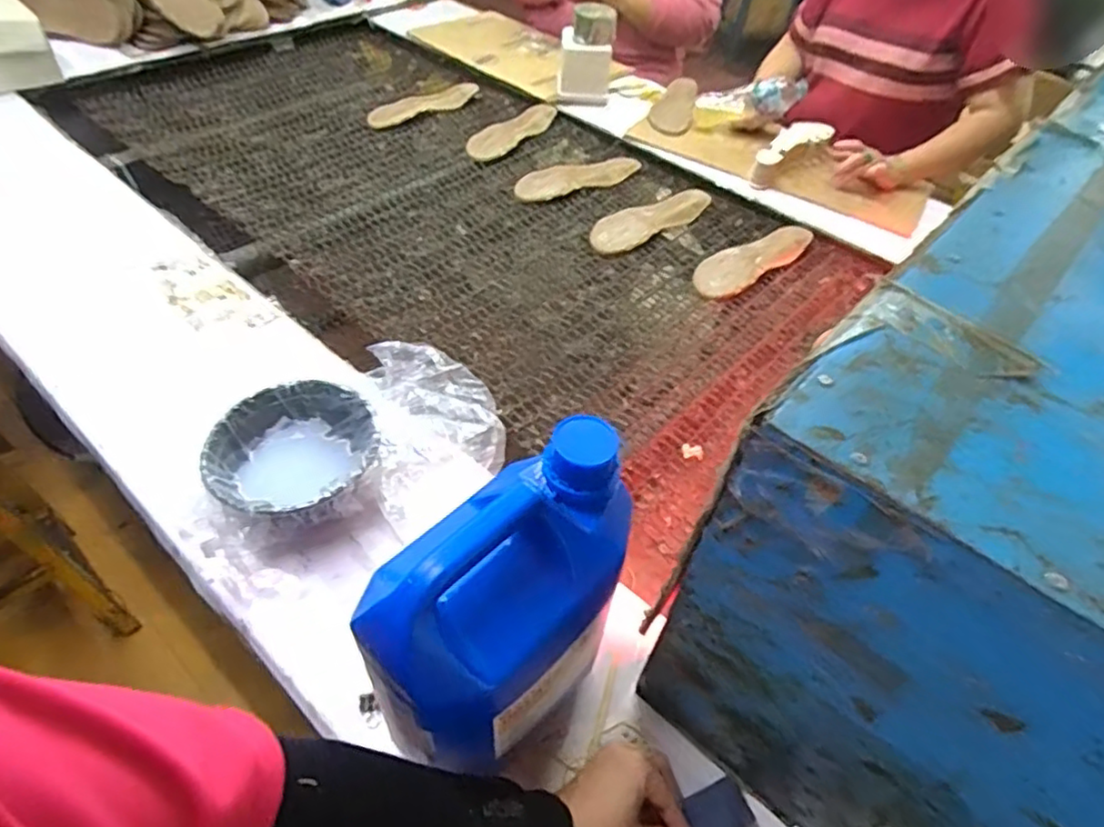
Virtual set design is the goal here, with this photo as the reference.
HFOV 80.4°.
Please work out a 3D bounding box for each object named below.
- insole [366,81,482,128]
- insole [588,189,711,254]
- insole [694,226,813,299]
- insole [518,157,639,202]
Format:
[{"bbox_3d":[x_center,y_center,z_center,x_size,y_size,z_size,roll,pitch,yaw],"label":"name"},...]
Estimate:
[{"bbox_3d":[-0.275,-0.663,1.399,0.278,0.013,0.089,-31,58,-29],"label":"insole"},{"bbox_3d":[0.166,-0.343,1.137,0.258,0.021,0.091,-28,56,-27],"label":"insole"},{"bbox_3d":[0.323,-0.251,1.063,0.252,0.013,0.083,-32,57,-24],"label":"insole"},{"bbox_3d":[0.051,-0.444,1.220,0.258,0.023,0.074,-22,54,-23],"label":"insole"}]

